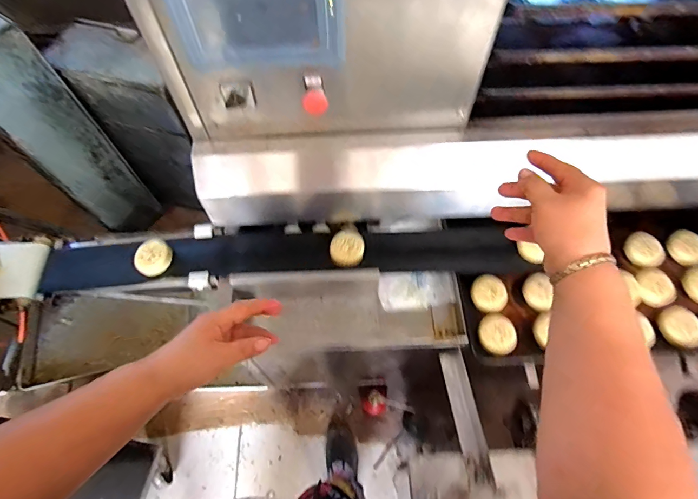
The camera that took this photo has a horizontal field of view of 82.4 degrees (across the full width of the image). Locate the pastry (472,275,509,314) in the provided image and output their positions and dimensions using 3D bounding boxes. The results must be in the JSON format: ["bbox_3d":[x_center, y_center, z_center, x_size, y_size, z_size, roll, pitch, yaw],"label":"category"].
[{"bbox_3d":[0.302,0.098,0.860,0.075,0.019,0.088,24,64,10],"label":"pastry"}]

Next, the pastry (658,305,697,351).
[{"bbox_3d":[0.680,0.162,0.819,0.068,0.039,0.084,-23,66,-14],"label":"pastry"}]

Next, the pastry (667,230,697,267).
[{"bbox_3d":[0.763,-0.002,0.898,0.078,0.023,0.083,1,62,-2],"label":"pastry"}]

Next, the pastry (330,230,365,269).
[{"bbox_3d":[-0.002,-0.001,0.845,0.070,0.031,0.079,8,62,2],"label":"pastry"}]

